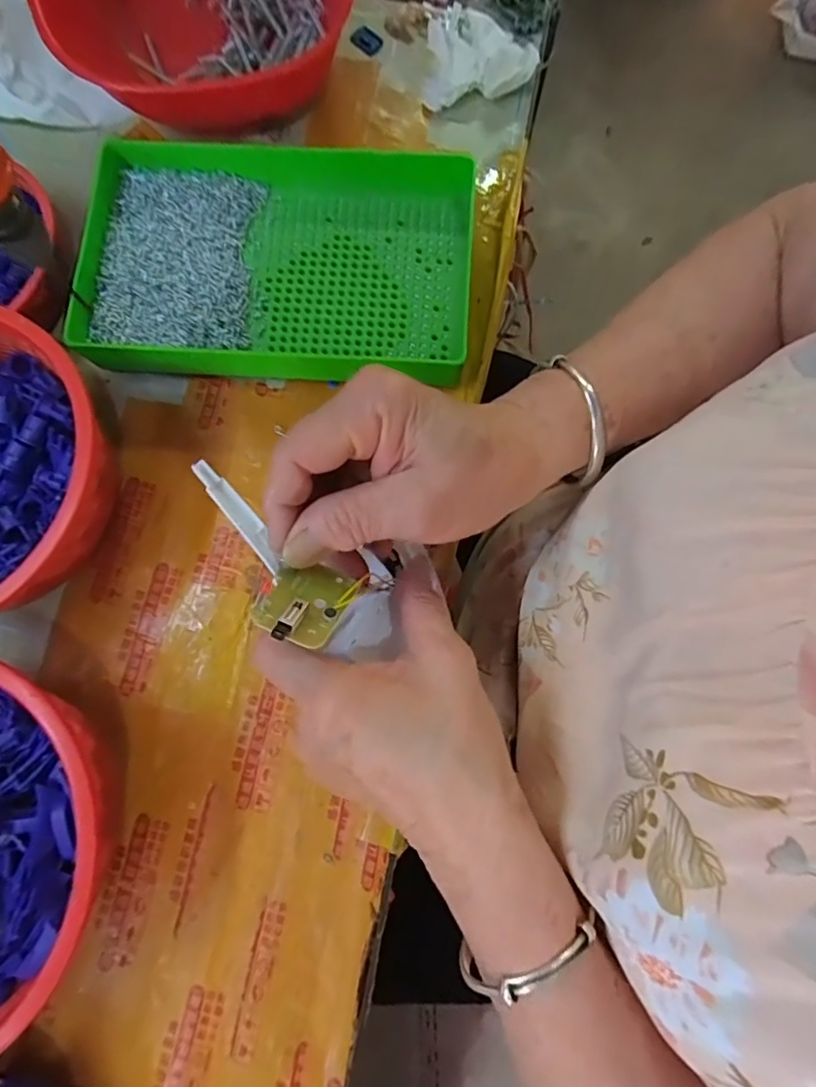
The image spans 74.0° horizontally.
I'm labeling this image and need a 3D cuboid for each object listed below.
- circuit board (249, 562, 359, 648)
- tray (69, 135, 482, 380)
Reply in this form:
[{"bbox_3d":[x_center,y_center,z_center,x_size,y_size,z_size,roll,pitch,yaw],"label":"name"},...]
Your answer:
[{"bbox_3d":[-0.041,0.021,0.217,0.032,0.008,0.042,20,42,3],"label":"circuit board"},{"bbox_3d":[-0.081,-0.181,0.353,0.240,0.039,0.153,4,78,2],"label":"tray"}]

